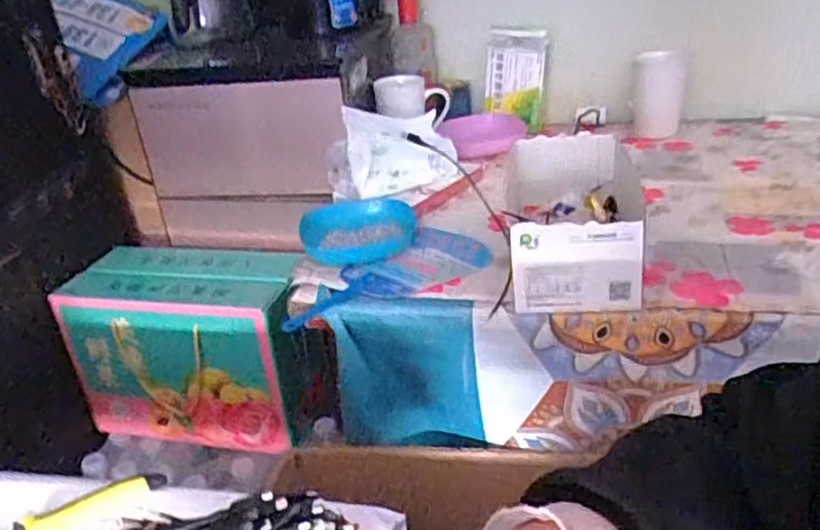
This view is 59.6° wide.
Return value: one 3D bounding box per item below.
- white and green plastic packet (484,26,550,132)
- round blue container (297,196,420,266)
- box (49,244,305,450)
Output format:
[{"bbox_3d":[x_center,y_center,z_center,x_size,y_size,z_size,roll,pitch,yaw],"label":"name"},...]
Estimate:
[{"bbox_3d":[0.173,-0.302,1.172,0.095,0.180,0.020,5,52,9],"label":"white and green plastic packet"},{"bbox_3d":[-0.064,-0.047,0.882,0.138,0.035,0.159,-8,28,-6],"label":"round blue container"},{"bbox_3d":[-0.311,0.115,1.060,0.331,0.233,0.164,1,28,12],"label":"box"}]

